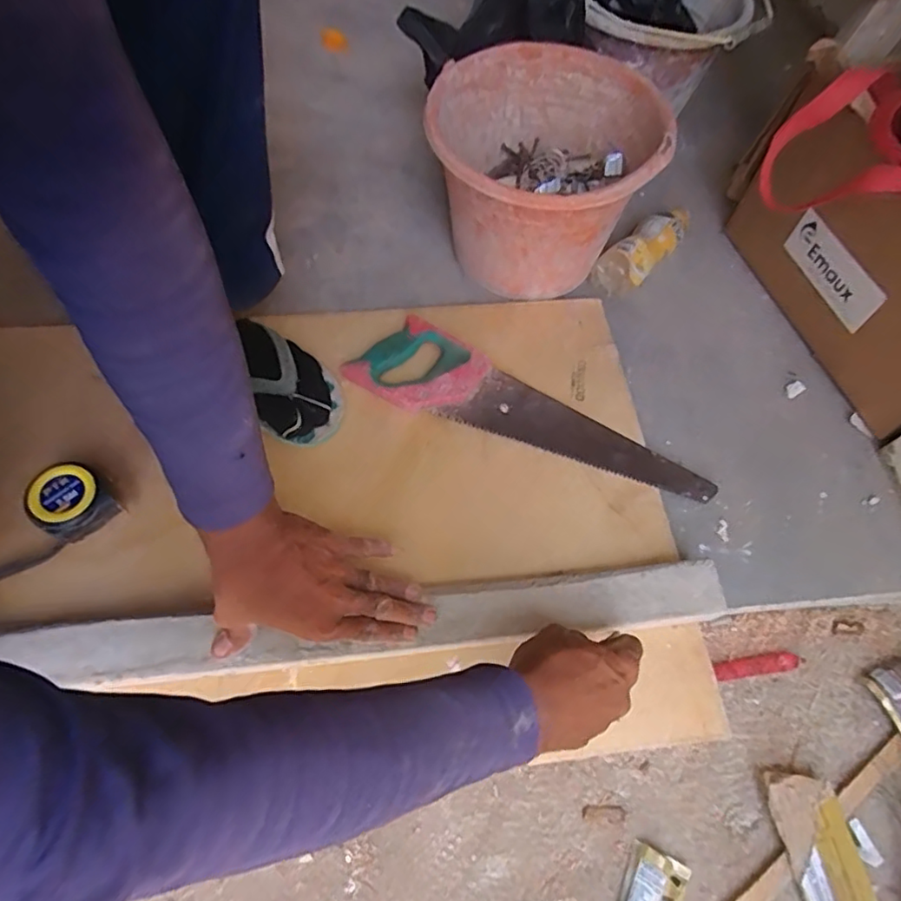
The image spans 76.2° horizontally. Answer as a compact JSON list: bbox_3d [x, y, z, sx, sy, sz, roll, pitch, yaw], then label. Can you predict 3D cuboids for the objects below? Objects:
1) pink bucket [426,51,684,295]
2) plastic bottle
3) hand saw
[{"bbox_3d":[0.102,-0.320,0.700,0.249,0.189,0.264,2,62,-3],"label":"pink bucket"},{"bbox_3d":[0.255,-0.261,0.766,0.147,0.057,0.060,-40,71,-22],"label":"plastic bottle"},{"bbox_3d":[0.092,-0.051,0.653,0.413,0.023,0.100,19,62,6],"label":"hand saw"}]

